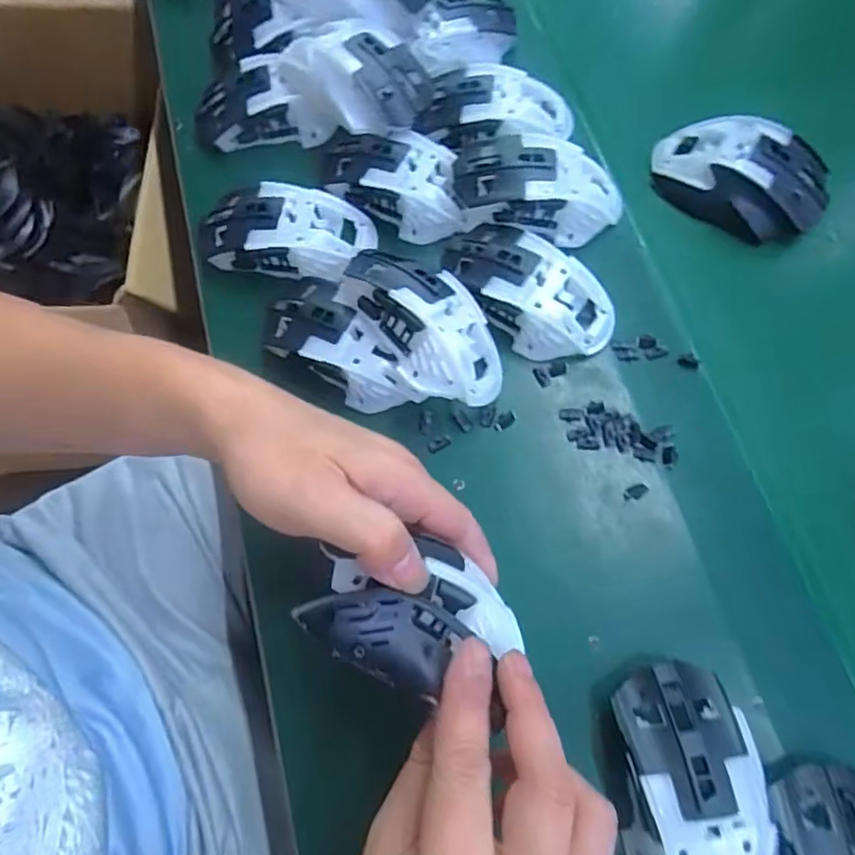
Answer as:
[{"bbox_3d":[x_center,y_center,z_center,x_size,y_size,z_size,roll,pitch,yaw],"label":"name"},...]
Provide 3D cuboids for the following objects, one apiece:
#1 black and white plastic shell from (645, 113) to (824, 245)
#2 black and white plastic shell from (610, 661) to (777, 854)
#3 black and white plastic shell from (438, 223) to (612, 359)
[{"bbox_3d":[0.216,-0.172,0.399,0.114,0.038,0.065,20,71,7],"label":"black and white plastic shell"},{"bbox_3d":[0.127,0.175,0.276,0.062,0.033,0.114,-1,70,-1],"label":"black and white plastic shell"},{"bbox_3d":[0.063,-0.087,0.367,0.113,0.035,0.058,34,73,12],"label":"black and white plastic shell"}]

